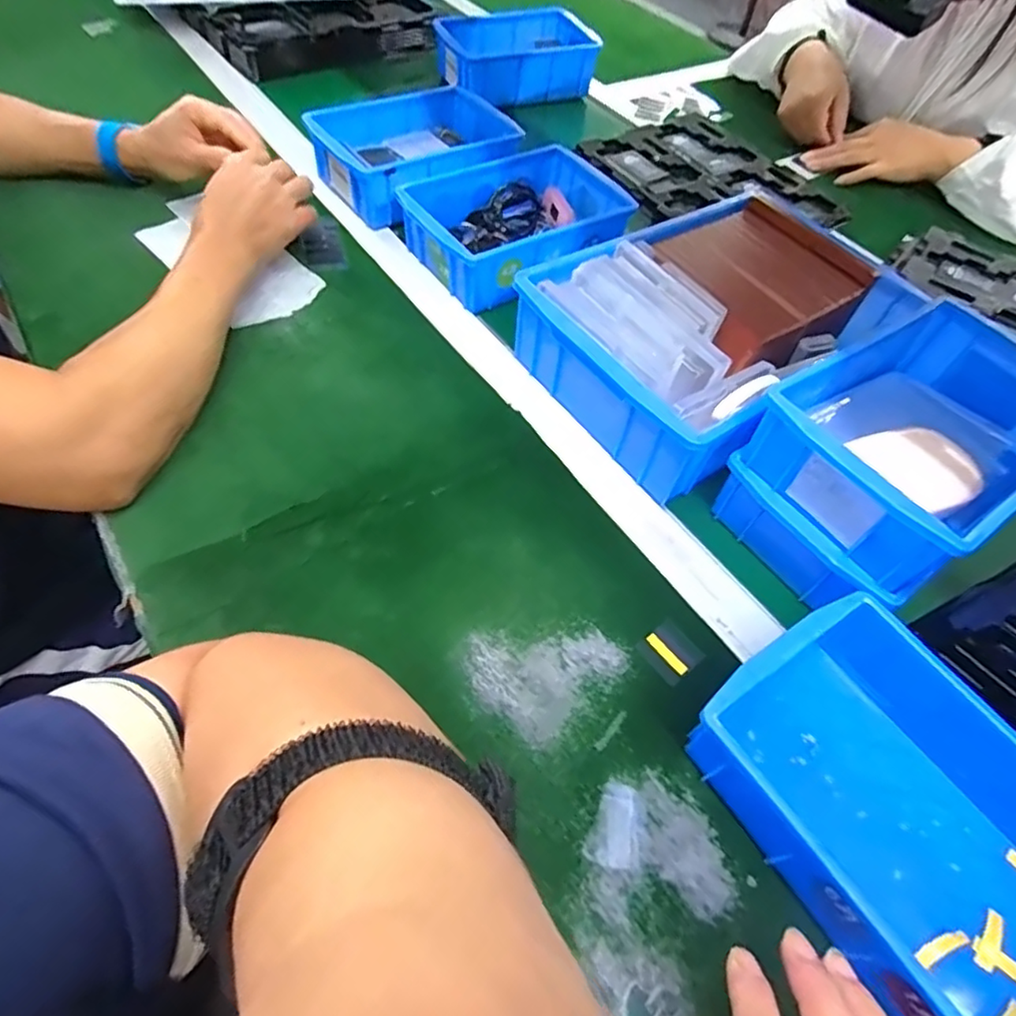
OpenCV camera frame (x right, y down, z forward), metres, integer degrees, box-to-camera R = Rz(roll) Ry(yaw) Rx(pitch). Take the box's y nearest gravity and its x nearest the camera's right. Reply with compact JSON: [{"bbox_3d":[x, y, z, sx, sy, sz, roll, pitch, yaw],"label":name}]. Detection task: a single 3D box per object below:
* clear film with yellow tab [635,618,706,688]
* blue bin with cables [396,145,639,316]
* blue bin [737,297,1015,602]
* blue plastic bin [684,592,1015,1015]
[{"bbox_3d":[0.101,0.090,0.376,0.030,0.004,0.032,-36,65,-20],"label":"clear film with yellow tab"},{"bbox_3d":[0.012,-0.282,0.593,0.205,0.055,0.154,-25,61,-20],"label":"blue bin with cables"},{"bbox_3d":[0.264,-0.048,0.385,0.197,0.061,0.127,-29,63,-22],"label":"blue bin"},{"bbox_3d":[0.205,0.154,0.304,0.141,0.068,0.196,-26,62,-21],"label":"blue plastic bin"}]

